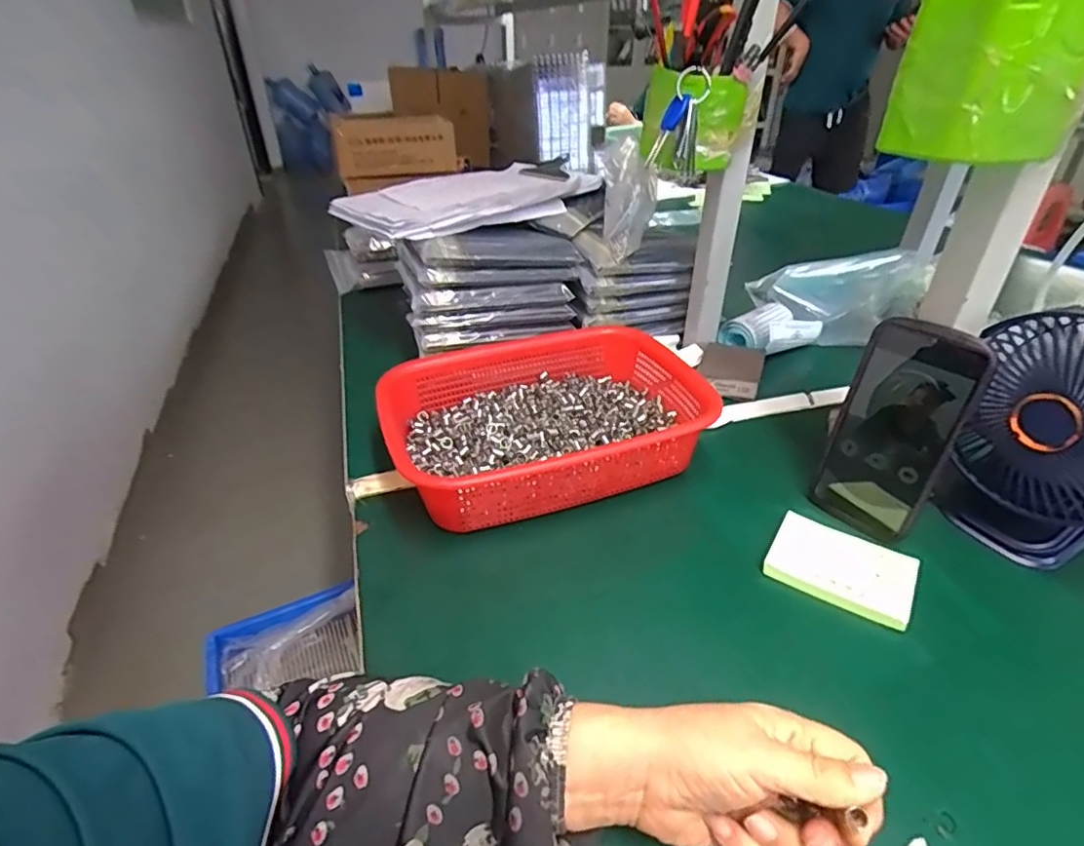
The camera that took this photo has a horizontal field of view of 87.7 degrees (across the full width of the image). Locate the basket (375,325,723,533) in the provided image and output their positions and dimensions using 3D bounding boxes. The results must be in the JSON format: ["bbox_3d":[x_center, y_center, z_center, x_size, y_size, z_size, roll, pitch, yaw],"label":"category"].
[{"bbox_3d":[0.011,-0.009,0.530,0.283,0.067,0.199,-10,36,-16],"label":"basket"}]

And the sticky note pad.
[{"bbox_3d":[0.222,0.106,0.420,0.096,0.008,0.070,19,39,24],"label":"sticky note pad"}]

